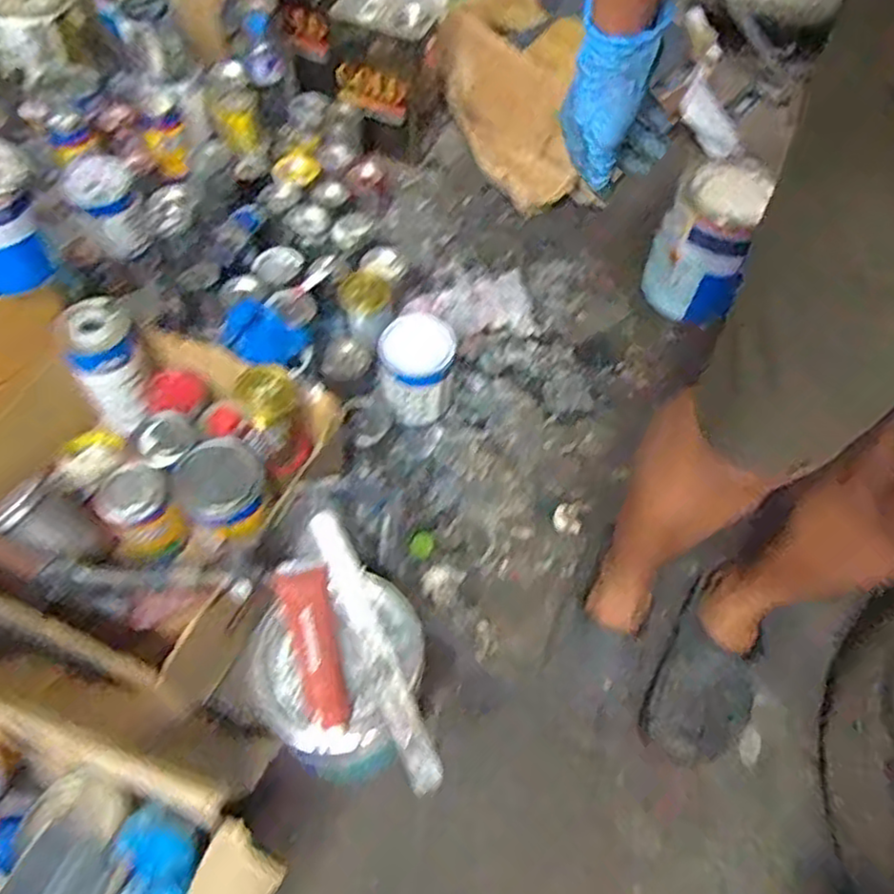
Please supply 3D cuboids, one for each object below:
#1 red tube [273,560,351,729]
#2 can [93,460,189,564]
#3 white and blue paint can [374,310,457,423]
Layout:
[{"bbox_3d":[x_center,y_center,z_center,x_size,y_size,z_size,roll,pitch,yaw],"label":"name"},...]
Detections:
[{"bbox_3d":[-0.125,0.179,0.655,0.047,0.026,0.160,-13,60,-10],"label":"red tube"},{"bbox_3d":[-0.369,0.080,0.857,0.074,0.117,0.086,-27,64,-18],"label":"can"},{"bbox_3d":[-0.045,-0.108,1.024,0.100,0.138,0.122,-4,59,-6],"label":"white and blue paint can"}]

